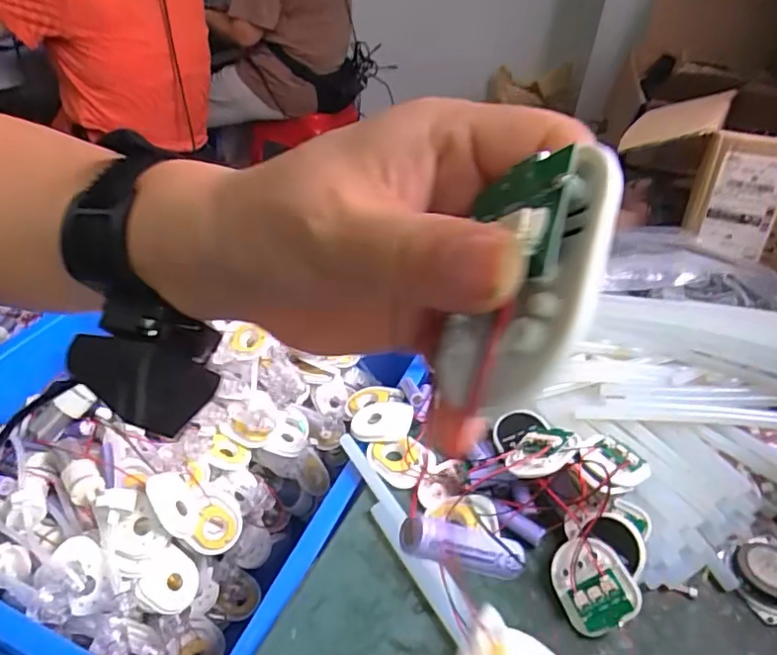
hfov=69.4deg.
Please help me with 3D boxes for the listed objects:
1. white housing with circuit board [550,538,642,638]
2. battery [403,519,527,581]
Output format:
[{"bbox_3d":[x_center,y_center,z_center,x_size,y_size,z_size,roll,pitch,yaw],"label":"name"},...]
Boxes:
[{"bbox_3d":[0.139,0.175,0.386,0.050,0.014,0.057,-35,47,12],"label":"white housing with circuit board"},{"bbox_3d":[0.028,0.078,0.198,0.050,0.013,0.010,23,30,-23],"label":"battery"}]

